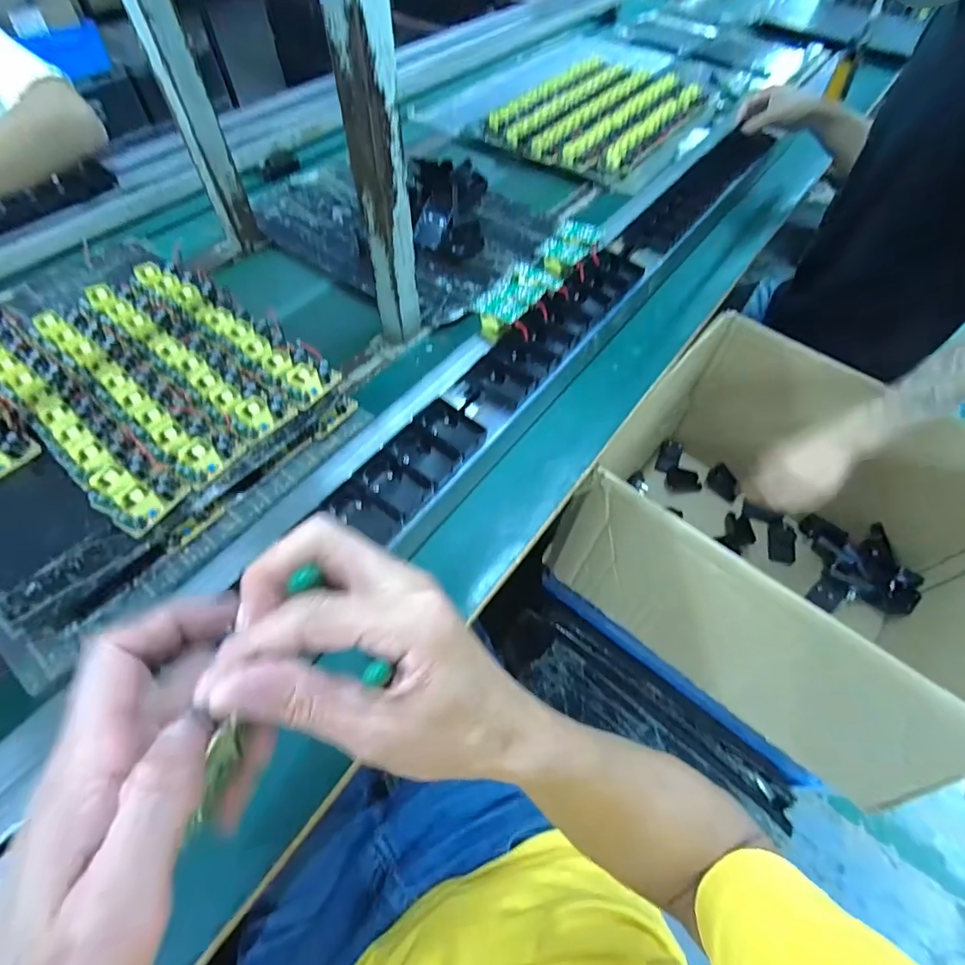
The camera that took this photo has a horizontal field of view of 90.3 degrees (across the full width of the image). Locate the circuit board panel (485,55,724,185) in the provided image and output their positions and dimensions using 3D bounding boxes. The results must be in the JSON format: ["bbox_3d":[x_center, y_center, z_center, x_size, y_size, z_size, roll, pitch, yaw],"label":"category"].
[{"bbox_3d":[0.251,-0.771,1.001,0.320,0.033,0.454,35,63,20],"label":"circuit board panel"}]

